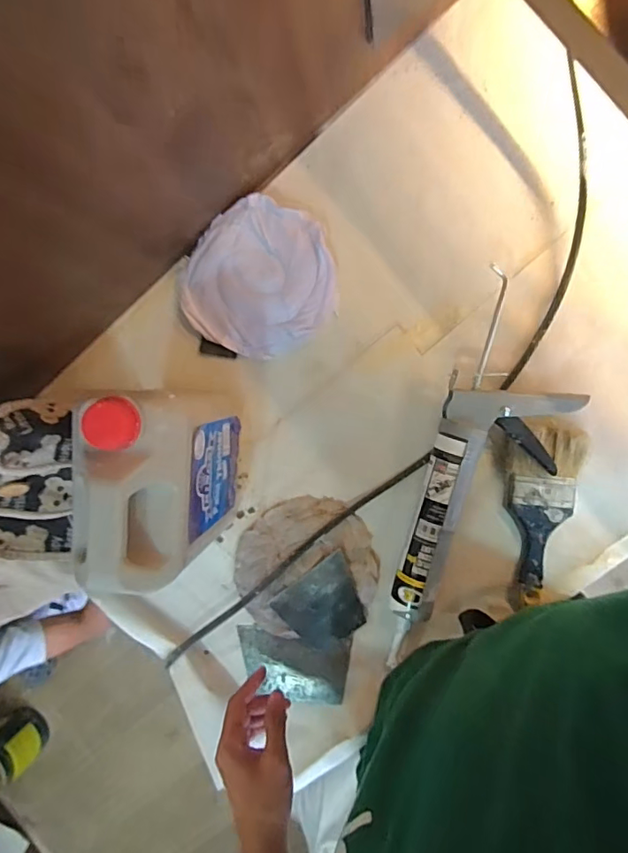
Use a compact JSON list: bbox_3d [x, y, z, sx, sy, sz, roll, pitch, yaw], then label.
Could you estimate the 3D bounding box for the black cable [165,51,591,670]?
[{"bbox_3d":[0.102,0.011,0.619,0.167,0.035,0.804,31,99,-12],"label":"black cable"}]

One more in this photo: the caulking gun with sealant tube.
[{"bbox_3d":[0.191,0.068,0.597,0.142,0.050,0.466,17,96,4],"label":"caulking gun with sealant tube"}]

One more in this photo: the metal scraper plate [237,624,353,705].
[{"bbox_3d":[-0.027,0.305,0.666,0.140,0.015,0.086,5,92,4],"label":"metal scraper plate"}]

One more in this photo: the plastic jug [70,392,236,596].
[{"bbox_3d":[-0.148,0.052,0.539,0.099,0.231,0.176,9,95,5],"label":"plastic jug"}]

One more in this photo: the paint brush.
[{"bbox_3d":[0.261,0.099,0.605,0.080,0.024,0.211,5,95,5],"label":"paint brush"}]

